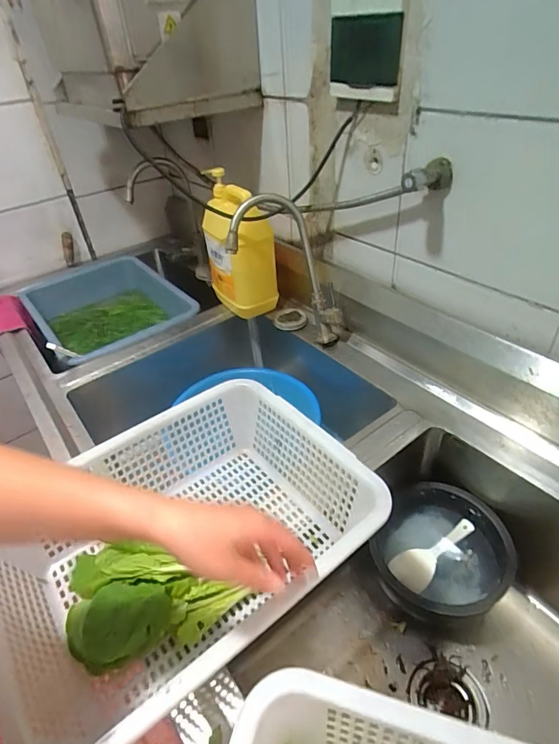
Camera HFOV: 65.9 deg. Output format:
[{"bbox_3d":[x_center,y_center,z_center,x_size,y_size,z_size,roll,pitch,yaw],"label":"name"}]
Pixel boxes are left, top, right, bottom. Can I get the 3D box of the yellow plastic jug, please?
[{"bbox_3d":[-0.097,-0.289,1.044,0.133,0.285,0.228,-19,41,-15],"label":"yellow plastic jug"}]

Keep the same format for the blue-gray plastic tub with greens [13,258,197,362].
[{"bbox_3d":[-0.497,-0.167,1.262,0.365,0.128,0.567,-29,45,-26],"label":"blue-gray plastic tub with greens"}]

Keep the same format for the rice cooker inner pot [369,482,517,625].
[{"bbox_3d":[0.276,0.324,0.752,0.215,0.113,0.205,-3,39,3],"label":"rice cooker inner pot"}]

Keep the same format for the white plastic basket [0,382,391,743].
[{"bbox_3d":[-0.117,0.216,0.555,0.435,0.130,0.330,-29,45,-26],"label":"white plastic basket"}]

